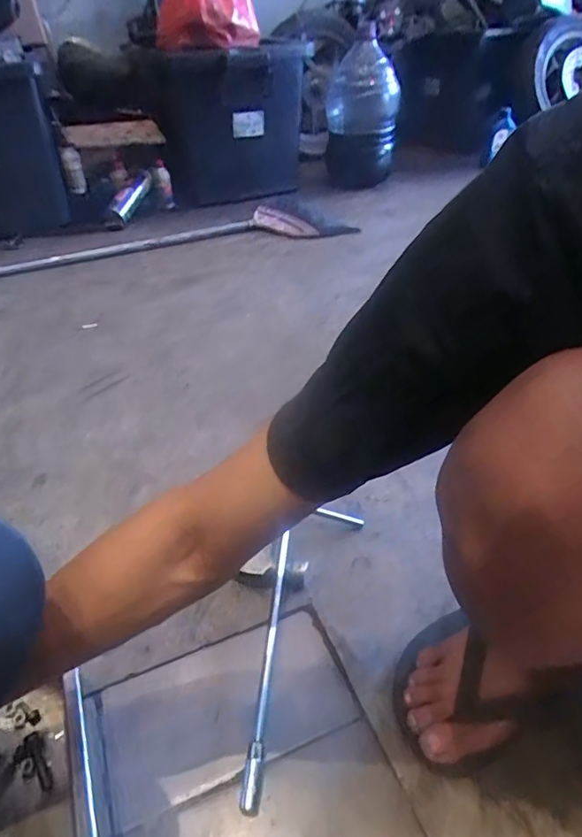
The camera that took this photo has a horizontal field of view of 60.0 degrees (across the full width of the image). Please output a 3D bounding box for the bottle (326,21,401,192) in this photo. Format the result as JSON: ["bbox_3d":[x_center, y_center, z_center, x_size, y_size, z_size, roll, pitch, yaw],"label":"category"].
[{"bbox_3d":[0.224,-0.979,1.659,0.224,0.420,0.233,11,42,14],"label":"bottle"}]

